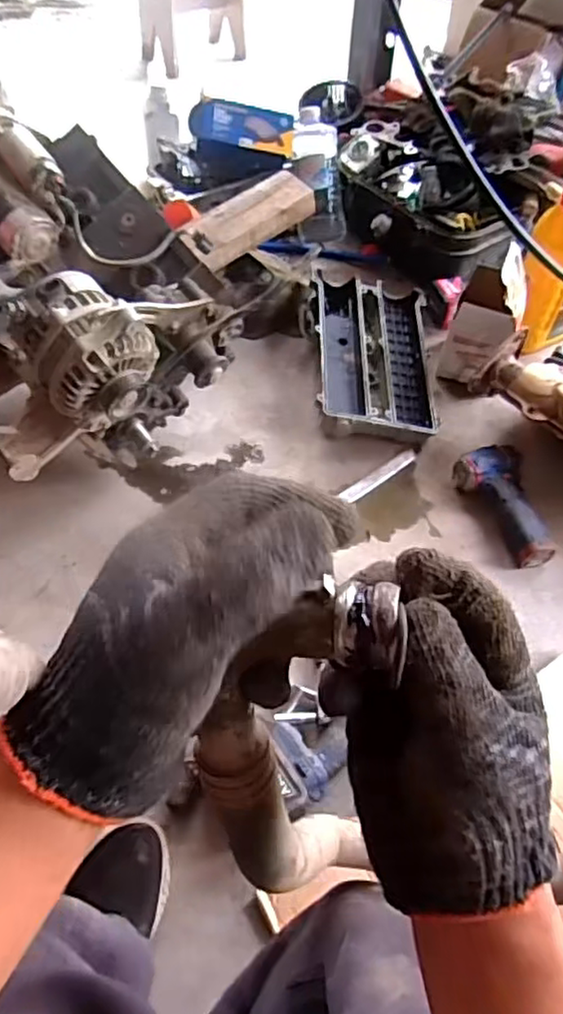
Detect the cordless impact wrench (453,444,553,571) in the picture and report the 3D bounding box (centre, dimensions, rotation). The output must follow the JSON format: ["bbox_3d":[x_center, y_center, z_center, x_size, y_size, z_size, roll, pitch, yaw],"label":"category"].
[{"bbox_3d":[0.343,-0.001,1.010,0.101,0.062,0.200,-8,55,-8],"label":"cordless impact wrench"}]

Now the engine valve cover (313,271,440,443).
[{"bbox_3d":[0.161,-0.271,1.167,0.217,0.074,0.360,2,55,-1],"label":"engine valve cover"}]

